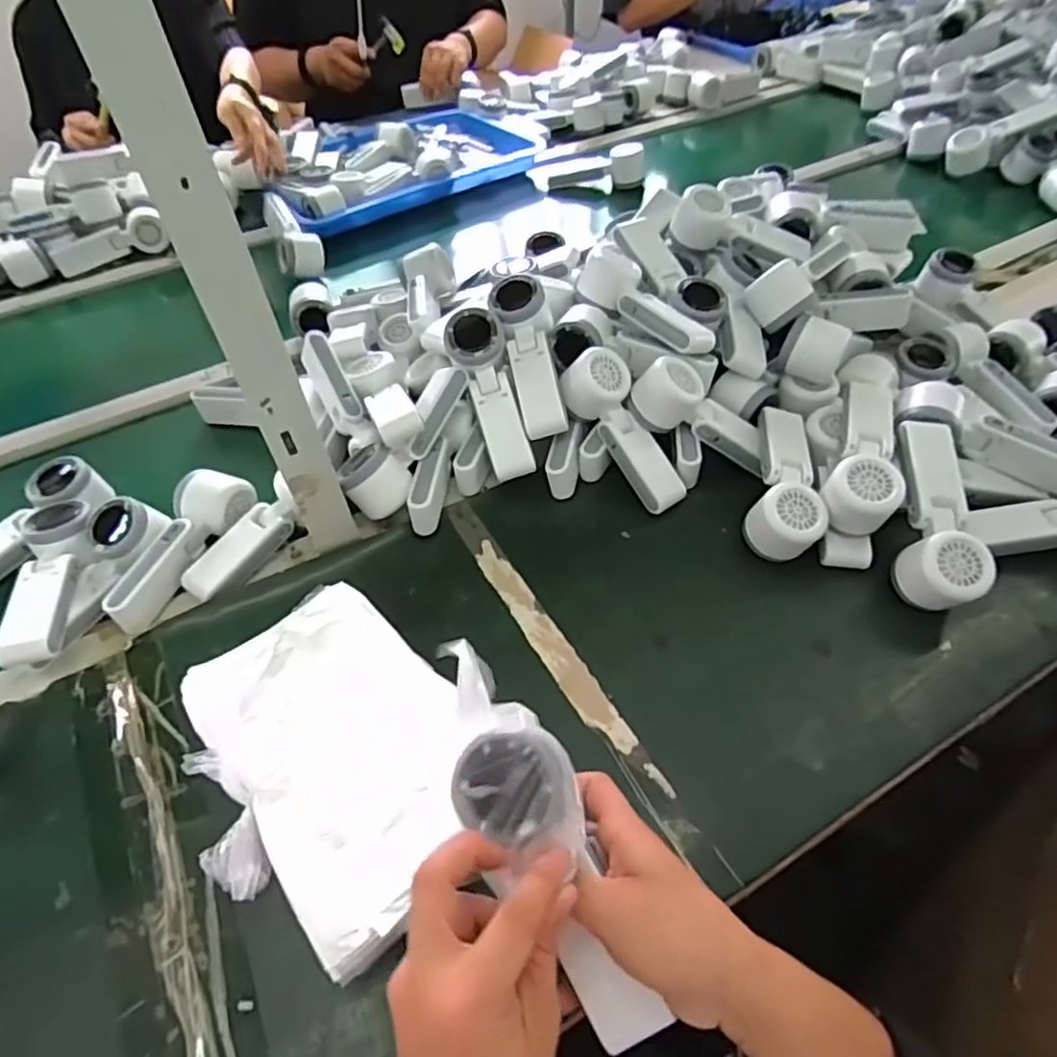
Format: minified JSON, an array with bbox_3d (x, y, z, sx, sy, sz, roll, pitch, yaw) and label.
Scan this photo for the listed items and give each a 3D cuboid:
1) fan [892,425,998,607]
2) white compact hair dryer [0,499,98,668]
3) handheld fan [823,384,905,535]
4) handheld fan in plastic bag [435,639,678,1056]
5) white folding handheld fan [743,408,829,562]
[{"bbox_3d":[0.348,-0.012,0.566,0.056,0.050,0.164,4,69,6],"label":"fan"},{"bbox_3d":[-0.420,0.046,0.587,0.070,0.048,0.172,-17,51,-11],"label":"white compact hair dryer"},{"bbox_3d":[0.305,-0.070,0.604,0.059,0.043,0.158,14,52,14],"label":"handheld fan"},{"bbox_3d":[0.003,0.162,0.351,0.058,0.045,0.215,-22,79,-15],"label":"handheld fan in plastic bag"},{"bbox_3d":[0.241,-0.041,0.625,0.059,0.066,0.154,10,51,11],"label":"white folding handheld fan"}]

